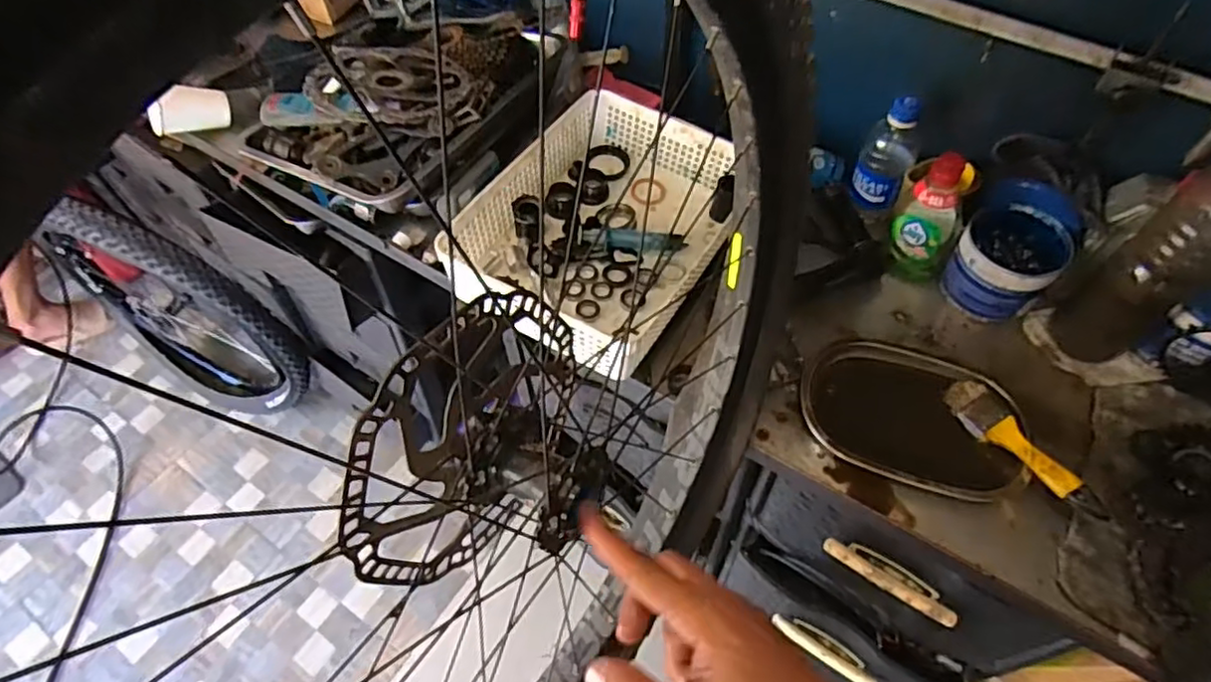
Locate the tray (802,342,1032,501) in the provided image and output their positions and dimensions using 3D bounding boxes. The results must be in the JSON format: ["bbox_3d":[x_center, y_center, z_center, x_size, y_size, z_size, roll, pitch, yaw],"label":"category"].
[{"bbox_3d":[0.306,0.080,0.660,0.215,0.044,0.144,13,56,11],"label":"tray"}]

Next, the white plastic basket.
[{"bbox_3d":[0.002,-0.136,0.755,0.240,0.084,0.325,26,60,19],"label":"white plastic basket"}]

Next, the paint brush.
[{"bbox_3d":[0.396,0.103,0.628,0.042,0.015,0.164,-39,48,11],"label":"paint brush"}]

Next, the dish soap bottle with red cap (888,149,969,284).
[{"bbox_3d":[0.369,-0.139,0.742,0.068,0.171,0.058,26,59,19],"label":"dish soap bottle with red cap"}]

